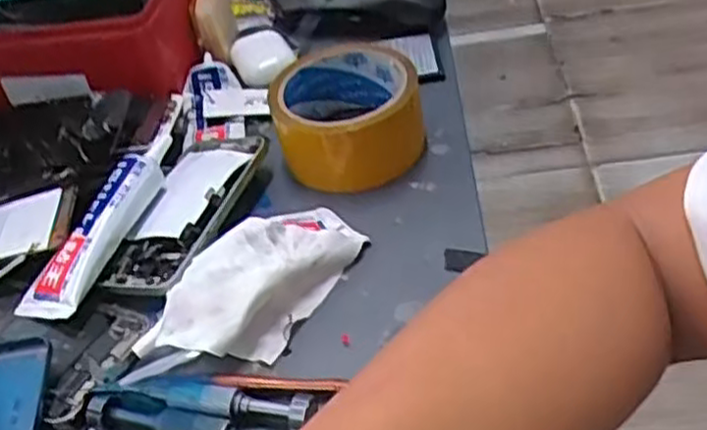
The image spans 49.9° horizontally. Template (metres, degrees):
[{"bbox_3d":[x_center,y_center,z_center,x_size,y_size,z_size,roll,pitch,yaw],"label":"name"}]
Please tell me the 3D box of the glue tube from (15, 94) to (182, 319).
[{"bbox_3d":[-0.142,-0.016,0.477,0.039,0.032,0.191,5,45,19],"label":"glue tube"}]

